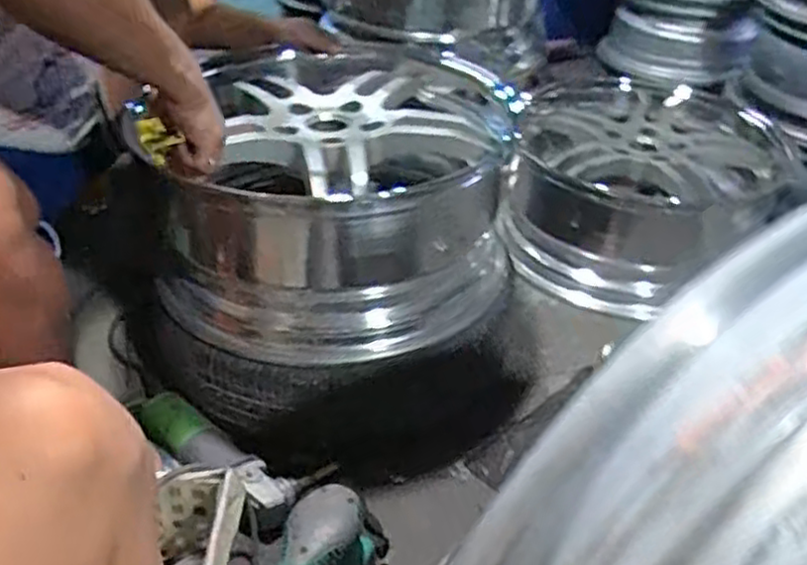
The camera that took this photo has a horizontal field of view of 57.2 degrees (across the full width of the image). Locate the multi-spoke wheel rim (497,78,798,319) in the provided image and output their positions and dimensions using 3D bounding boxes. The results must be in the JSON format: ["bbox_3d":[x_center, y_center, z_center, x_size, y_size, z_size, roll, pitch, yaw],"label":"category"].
[{"bbox_3d":[0.437,-0.211,1.445,0.449,0.280,0.439,6,36,5],"label":"multi-spoke wheel rim"}]

